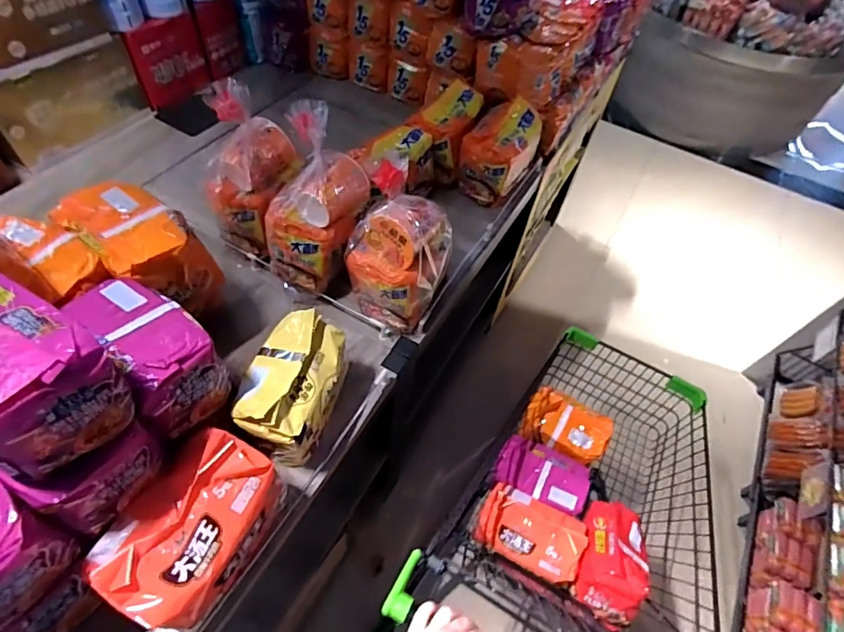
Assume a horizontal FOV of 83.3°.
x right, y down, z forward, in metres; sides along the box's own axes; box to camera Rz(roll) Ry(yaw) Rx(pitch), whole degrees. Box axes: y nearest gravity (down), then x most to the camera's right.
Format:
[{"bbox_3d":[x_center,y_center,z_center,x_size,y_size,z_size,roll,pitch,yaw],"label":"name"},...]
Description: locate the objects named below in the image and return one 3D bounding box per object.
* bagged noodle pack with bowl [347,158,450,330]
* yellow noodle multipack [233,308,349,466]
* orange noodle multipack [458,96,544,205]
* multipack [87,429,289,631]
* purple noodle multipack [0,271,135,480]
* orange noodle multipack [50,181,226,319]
[{"bbox_3d":[-0.039,-0.139,0.897,0.165,0.274,0.205,27,58,16],"label":"bagged noodle pack with bowl"},{"bbox_3d":[-0.211,0.123,0.788,0.130,0.177,0.217,17,55,9],"label":"yellow noodle multipack"},{"bbox_3d":[0.200,-0.427,1.235,0.157,0.166,0.231,27,58,16],"label":"orange noodle multipack"},{"bbox_3d":[-0.305,0.283,0.639,0.143,0.134,0.224,19,56,11],"label":"multipack"},{"bbox_3d":[-0.452,0.057,0.515,0.222,0.134,0.148,25,57,15],"label":"purple noodle multipack"},{"bbox_3d":[-0.476,-0.111,0.800,0.225,0.148,0.167,33,60,20],"label":"orange noodle multipack"}]

